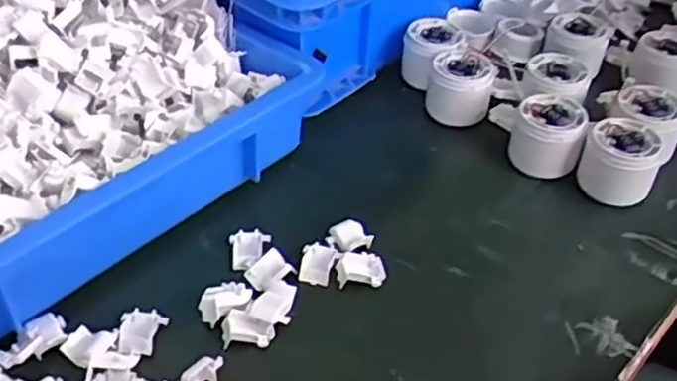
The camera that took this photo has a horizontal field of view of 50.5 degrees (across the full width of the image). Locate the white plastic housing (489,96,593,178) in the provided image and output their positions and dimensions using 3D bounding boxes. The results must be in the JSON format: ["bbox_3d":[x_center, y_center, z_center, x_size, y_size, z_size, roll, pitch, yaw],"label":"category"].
[{"bbox_3d":[0.169,-0.053,0.613,0.071,0.045,0.065,12,45,5],"label":"white plastic housing"}]

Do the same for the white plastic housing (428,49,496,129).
[{"bbox_3d":[0.114,-0.097,0.671,0.059,0.049,0.063,12,43,9],"label":"white plastic housing"}]

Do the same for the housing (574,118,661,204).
[{"bbox_3d":[0.229,-0.025,0.592,0.063,0.050,0.064,21,46,14],"label":"housing"}]

